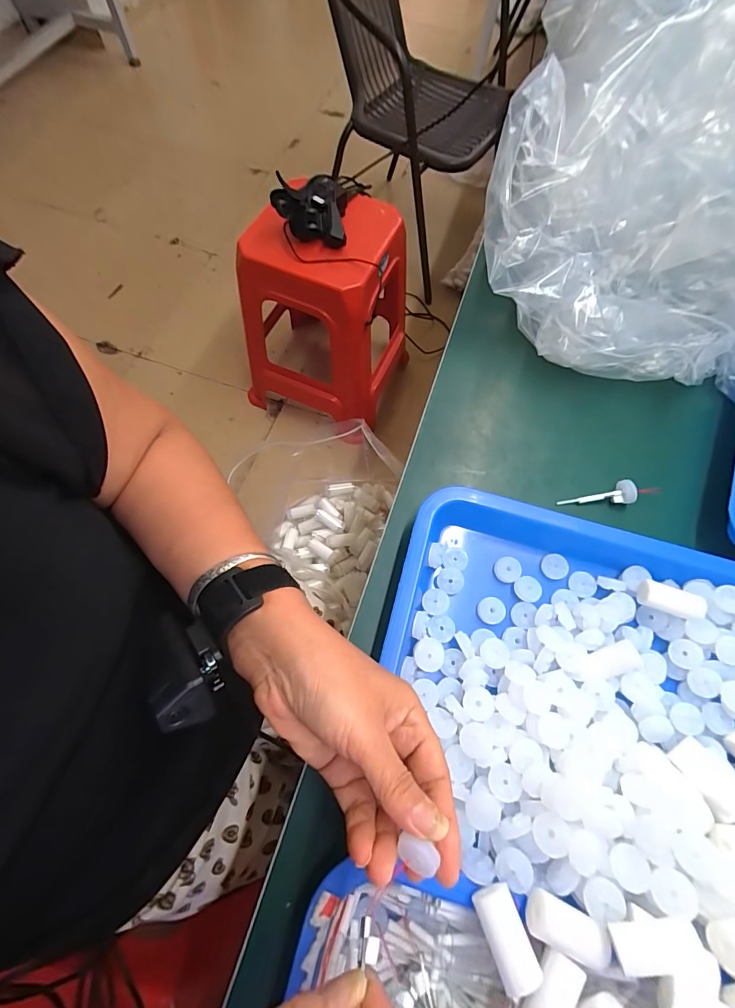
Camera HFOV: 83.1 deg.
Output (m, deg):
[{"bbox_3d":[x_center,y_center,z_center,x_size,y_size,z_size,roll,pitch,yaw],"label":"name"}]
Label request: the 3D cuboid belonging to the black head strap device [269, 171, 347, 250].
[{"bbox_3d":[-0.109,-0.610,0.814,0.133,0.097,0.164,1,68,-1],"label":"black head strap device"}]

